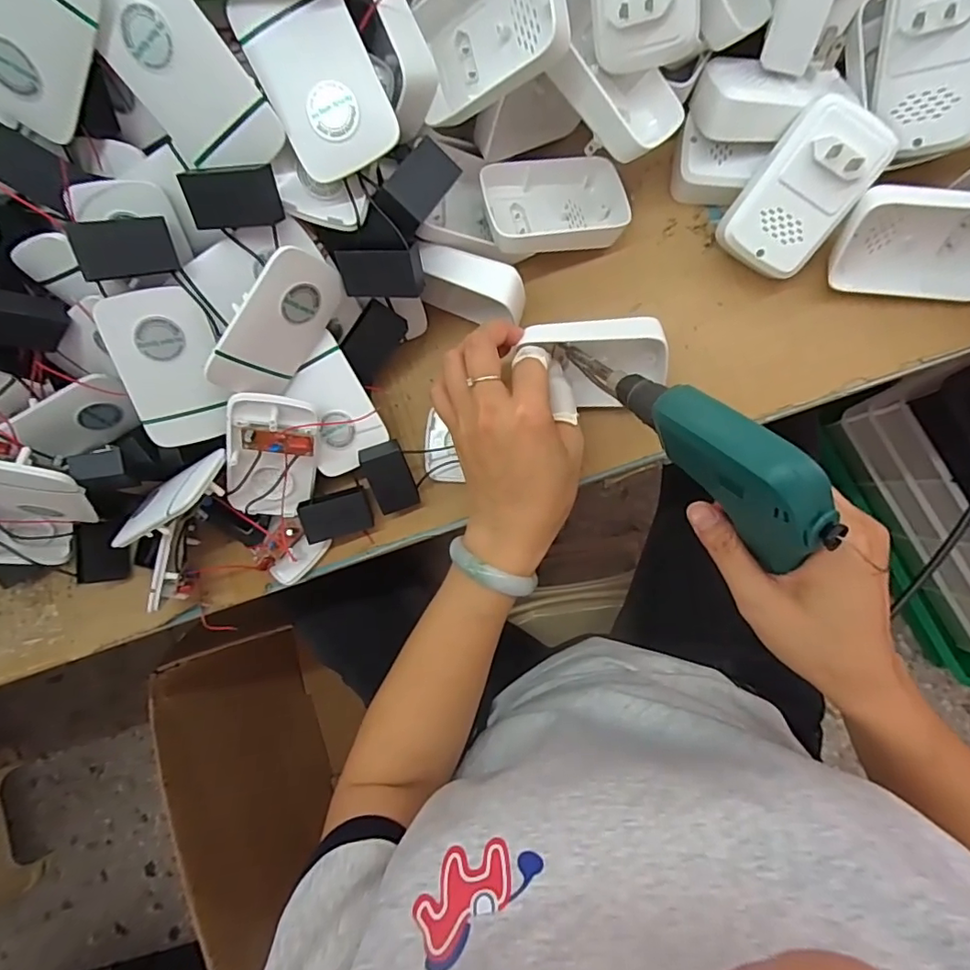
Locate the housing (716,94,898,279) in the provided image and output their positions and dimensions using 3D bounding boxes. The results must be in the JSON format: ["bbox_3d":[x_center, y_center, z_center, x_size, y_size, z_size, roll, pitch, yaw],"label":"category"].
[{"bbox_3d":[0.191,-0.176,0.324,0.059,0.024,0.090,30,122,-4],"label":"housing"}]

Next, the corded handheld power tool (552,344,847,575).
[{"bbox_3d":[0.101,-0.035,0.285,0.033,0.041,0.177,-44,51,6],"label":"corded handheld power tool"}]

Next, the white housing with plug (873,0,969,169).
[{"bbox_3d":[0.254,-0.237,0.299,0.058,0.025,0.090,12,127,43],"label":"white housing with plug"}]

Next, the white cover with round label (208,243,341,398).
[{"bbox_3d":[-0.127,-0.097,0.330,0.013,0.059,0.094,46,109,22],"label":"white cover with round label"}]

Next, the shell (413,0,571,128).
[{"bbox_3d":[-0.001,-0.251,0.294,0.091,0.030,0.067,-3,108,36],"label":"shell"}]

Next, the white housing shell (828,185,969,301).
[{"bbox_3d":[0.268,-0.145,0.326,0.097,0.026,0.061,9,126,11],"label":"white housing shell"}]

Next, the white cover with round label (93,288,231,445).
[{"bbox_3d":[-0.195,-0.071,0.336,0.056,0.012,0.095,-17,121,-16],"label":"white cover with round label"}]

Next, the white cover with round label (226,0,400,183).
[{"bbox_3d":[-0.088,-0.216,0.285,0.058,0.010,0.089,-23,104,8],"label":"white cover with round label"}]

